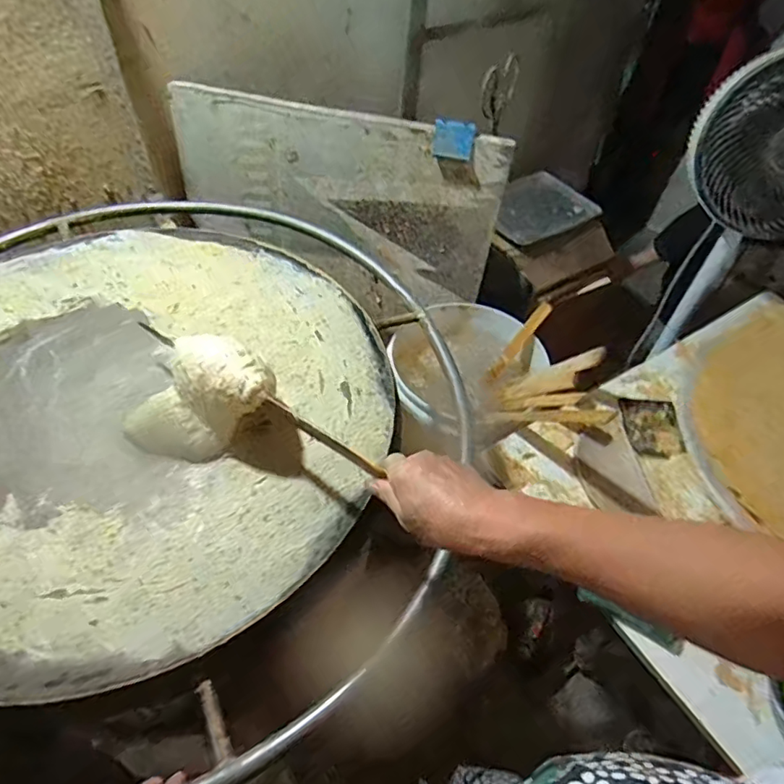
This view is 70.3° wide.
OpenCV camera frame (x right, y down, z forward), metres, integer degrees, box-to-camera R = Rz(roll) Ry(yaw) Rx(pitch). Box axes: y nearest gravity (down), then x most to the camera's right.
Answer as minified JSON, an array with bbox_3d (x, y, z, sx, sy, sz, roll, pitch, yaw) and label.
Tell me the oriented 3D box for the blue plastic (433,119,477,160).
[{"bbox_3d":[0.104,-0.423,0.936,0.069,0.055,0.027,16,51,9],"label":"blue plastic"}]

